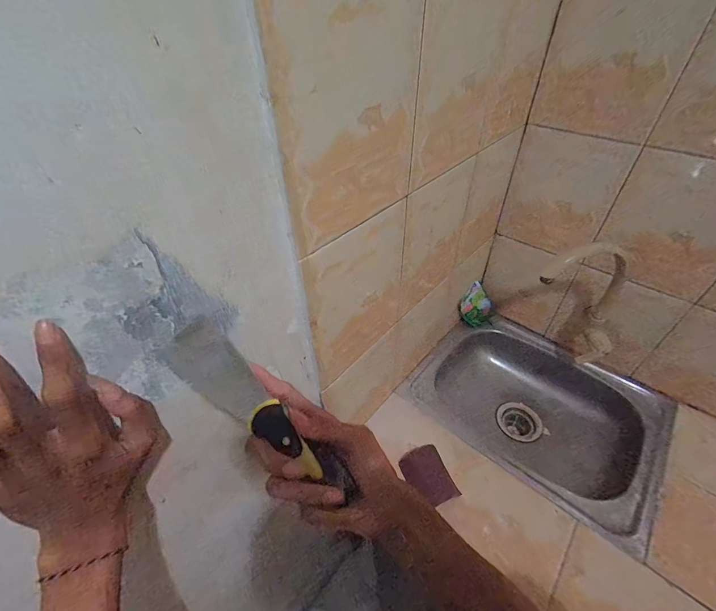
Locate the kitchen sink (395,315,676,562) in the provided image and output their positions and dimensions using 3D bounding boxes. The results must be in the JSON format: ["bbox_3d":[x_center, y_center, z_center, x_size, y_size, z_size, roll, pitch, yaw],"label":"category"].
[{"bbox_3d":[0.401,0.263,0.824,0.473,0.163,0.381,30,53,29],"label":"kitchen sink"}]

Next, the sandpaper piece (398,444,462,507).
[{"bbox_3d":[0.135,0.324,0.657,0.078,0.019,0.101,-19,46,-16],"label":"sandpaper piece"}]

